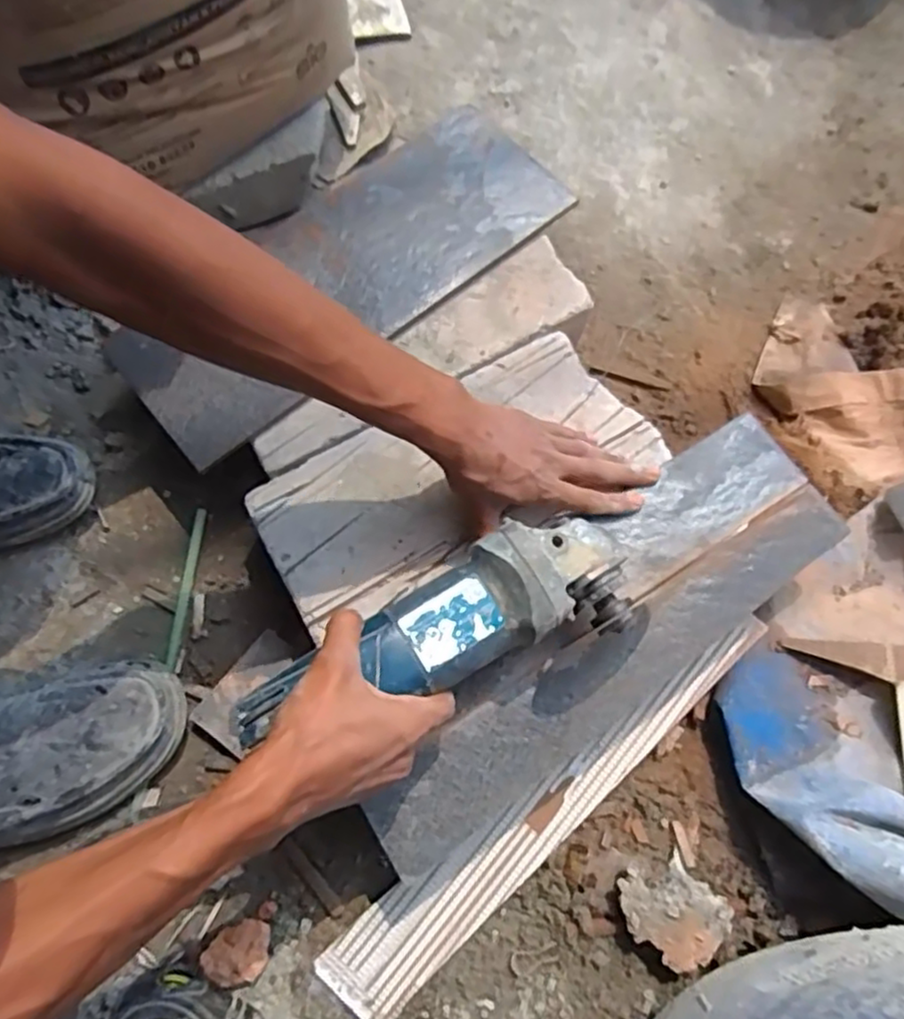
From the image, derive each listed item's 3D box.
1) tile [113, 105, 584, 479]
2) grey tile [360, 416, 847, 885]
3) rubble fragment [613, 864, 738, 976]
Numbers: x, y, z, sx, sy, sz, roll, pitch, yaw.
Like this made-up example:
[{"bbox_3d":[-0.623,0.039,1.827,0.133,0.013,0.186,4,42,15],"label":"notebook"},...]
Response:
[{"bbox_3d":[-0.088,-0.205,0.596,0.398,0.011,0.149,-39,77,-13],"label":"tile"},{"bbox_3d":[0.104,0.086,0.489,0.392,0.012,0.113,-36,76,-12],"label":"grey tile"},{"bbox_3d":[0.149,0.275,0.479,0.075,0.031,0.056,36,74,10],"label":"rubble fragment"}]

